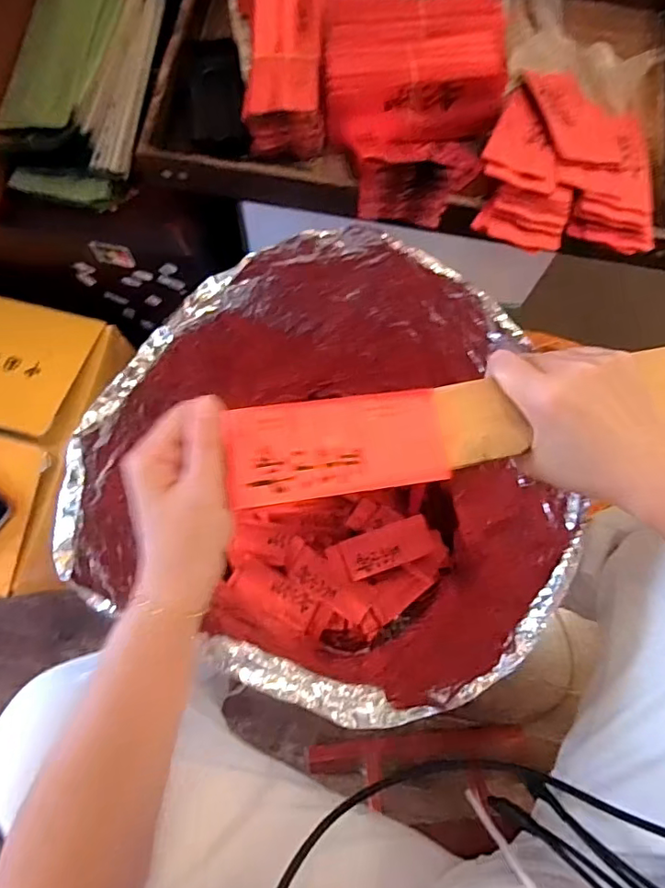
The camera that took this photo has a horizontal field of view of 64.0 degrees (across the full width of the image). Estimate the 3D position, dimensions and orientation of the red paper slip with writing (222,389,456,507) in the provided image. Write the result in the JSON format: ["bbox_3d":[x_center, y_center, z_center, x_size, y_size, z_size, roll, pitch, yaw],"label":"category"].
[{"bbox_3d":[0.003,0.001,0.301,0.120,0.006,0.054,-7,88,-9],"label":"red paper slip with writing"}]

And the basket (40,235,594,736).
[{"bbox_3d":[-0.020,0.068,0.561,0.351,0.454,0.354,0,75,-1],"label":"basket"}]

